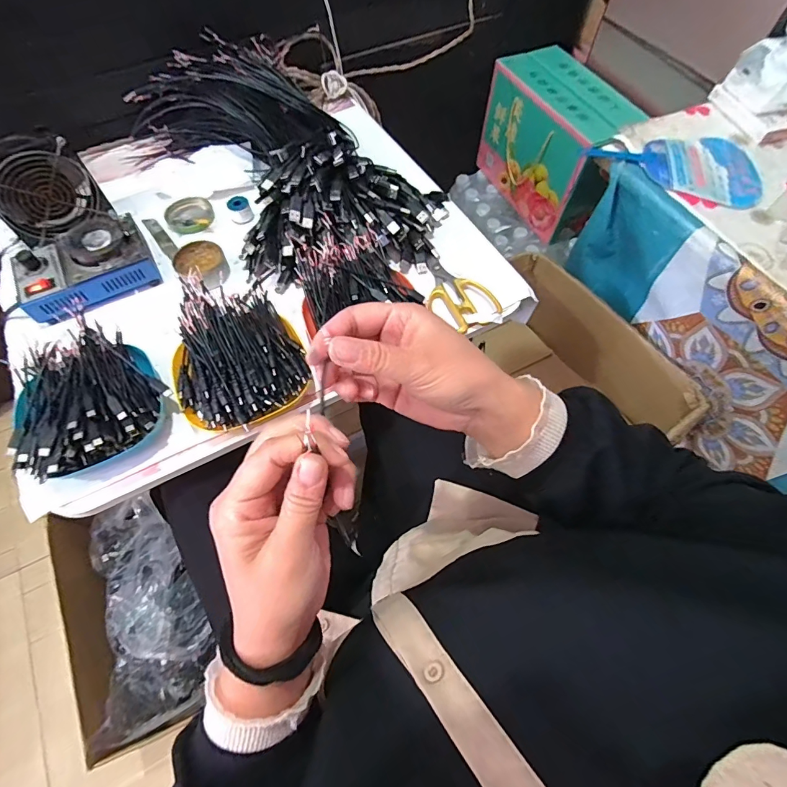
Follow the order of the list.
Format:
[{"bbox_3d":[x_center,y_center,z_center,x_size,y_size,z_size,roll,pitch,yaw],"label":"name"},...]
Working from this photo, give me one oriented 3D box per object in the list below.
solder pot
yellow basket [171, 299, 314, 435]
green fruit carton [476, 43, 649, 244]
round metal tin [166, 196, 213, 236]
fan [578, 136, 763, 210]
[{"bbox_3d":[-0.383,-0.156,0.523,0.150,0.056,0.103,-27,67,-13],"label":"solder pot"},{"bbox_3d":[-0.165,-0.029,0.455,0.134,0.053,0.139,-31,68,-15],"label":"yellow basket"},{"bbox_3d":[0.356,-0.553,0.949,0.159,0.235,0.332,-21,66,-10],"label":"green fruit carton"},{"bbox_3d":[-0.296,-0.260,0.610,0.065,0.016,0.076,-29,67,-14],"label":"round metal tin"},{"bbox_3d":[0.423,-0.355,0.631,0.241,0.009,0.135,25,66,11],"label":"fan"}]

